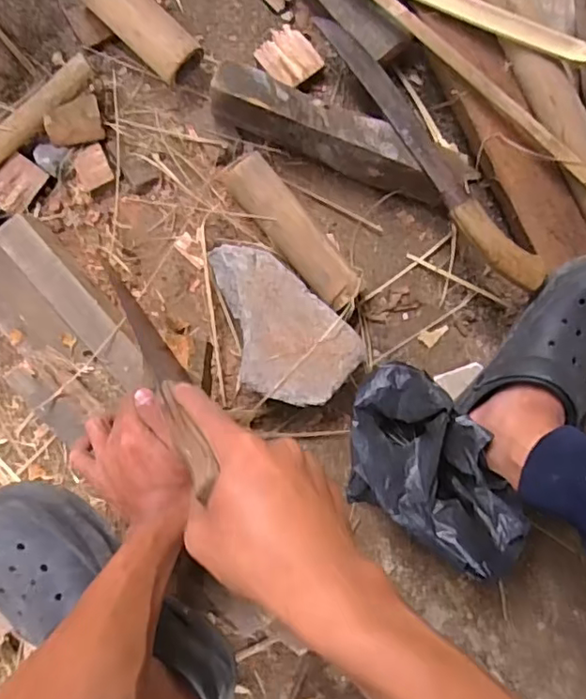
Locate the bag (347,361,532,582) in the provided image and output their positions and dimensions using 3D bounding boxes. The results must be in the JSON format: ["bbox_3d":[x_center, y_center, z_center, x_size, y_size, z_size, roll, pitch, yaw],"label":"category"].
[{"bbox_3d":[0.129,0.125,0.599,0.132,0.135,0.209,-39,93,-4],"label":"bag"}]

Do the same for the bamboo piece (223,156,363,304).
[{"bbox_3d":[0.000,-0.124,0.629,0.045,0.054,0.183,-40,93,-4],"label":"bamboo piece"}]

